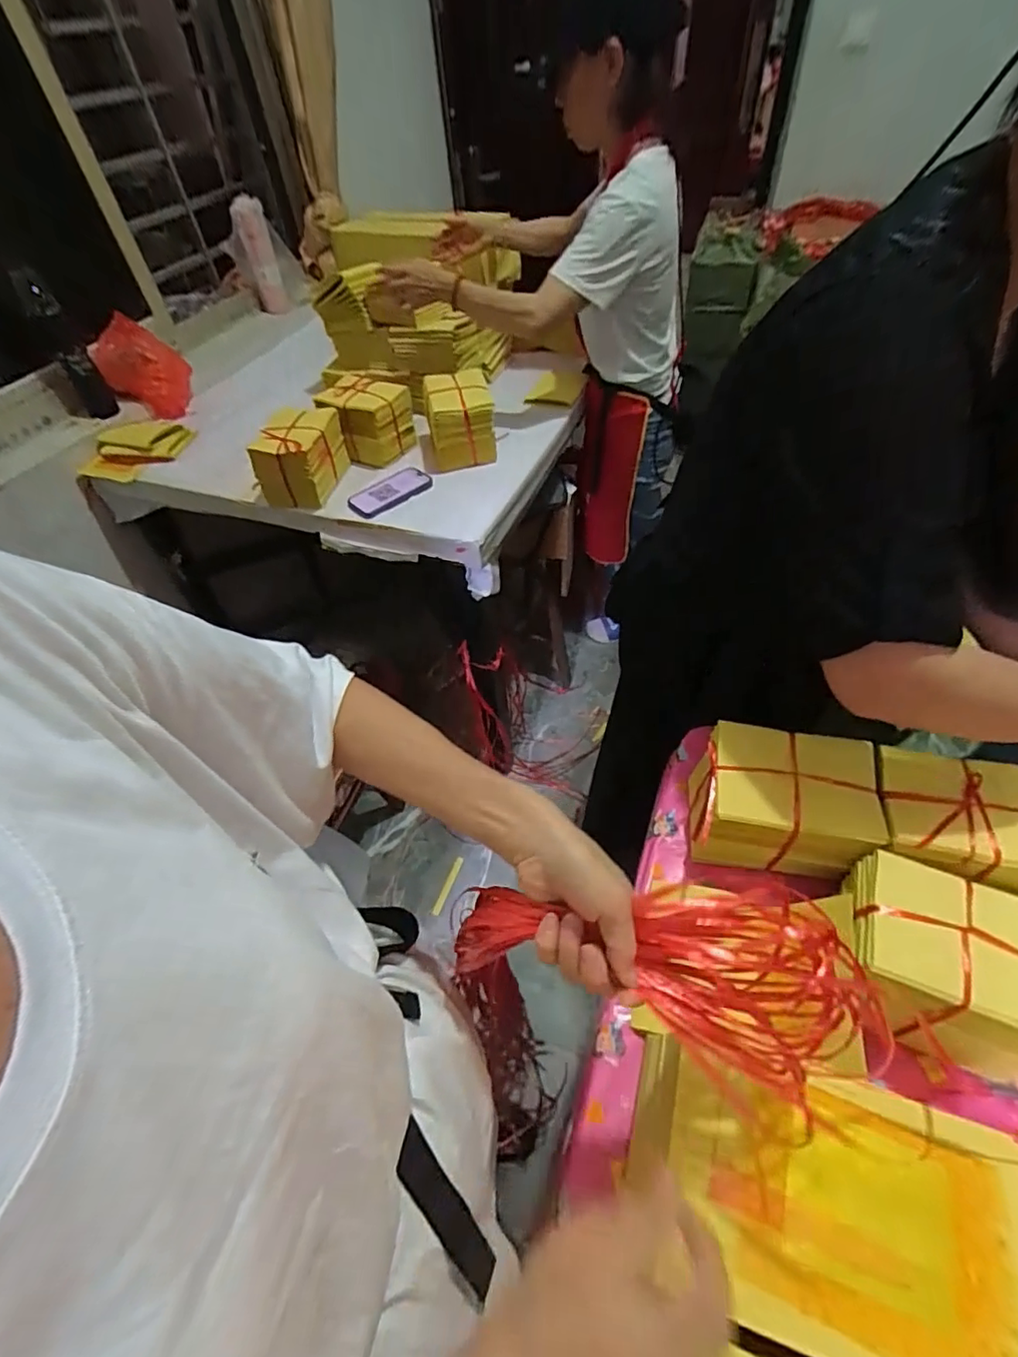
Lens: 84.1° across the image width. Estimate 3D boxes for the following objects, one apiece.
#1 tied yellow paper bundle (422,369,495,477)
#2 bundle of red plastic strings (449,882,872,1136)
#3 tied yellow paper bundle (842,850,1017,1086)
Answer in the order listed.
[{"bbox_3d":[-0.101,-0.528,1.156,0.129,0.140,0.158,-11,50,-4],"label":"tied yellow paper bundle"},{"bbox_3d":[0.088,0.197,0.376,0.259,0.091,0.108,5,51,14],"label":"bundle of red plastic strings"},{"bbox_3d":[0.410,0.267,0.532,0.170,0.124,0.128,13,53,16],"label":"tied yellow paper bundle"}]

